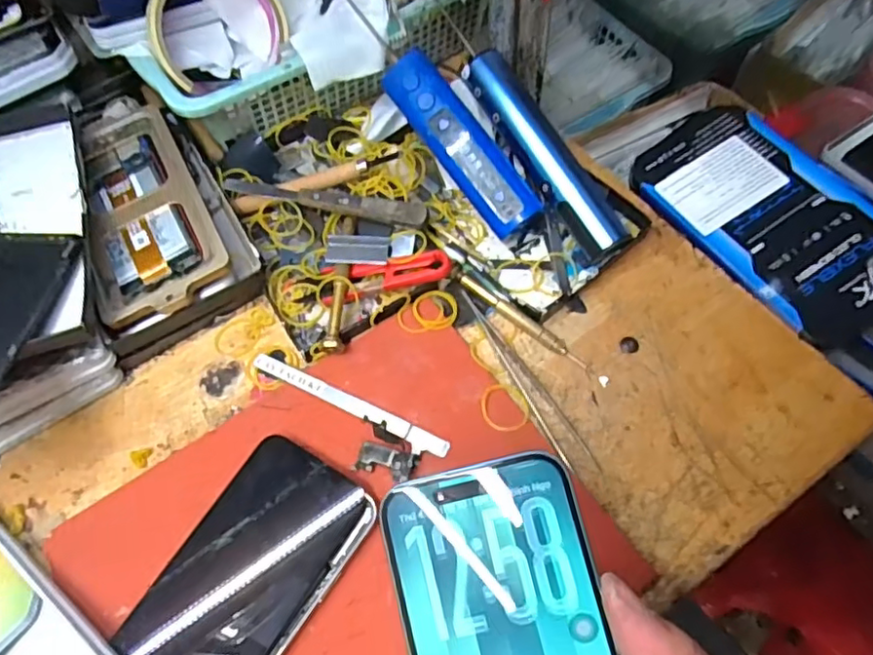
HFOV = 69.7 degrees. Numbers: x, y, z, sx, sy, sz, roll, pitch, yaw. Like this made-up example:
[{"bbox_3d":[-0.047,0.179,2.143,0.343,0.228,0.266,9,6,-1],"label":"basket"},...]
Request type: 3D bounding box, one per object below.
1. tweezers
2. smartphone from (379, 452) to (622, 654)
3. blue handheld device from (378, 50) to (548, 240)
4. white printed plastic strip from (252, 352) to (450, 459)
[{"bbox_3d":[0.051,0.030,0.368,0.015,0.009,0.125,-28,64,-11],"label":"tweezers"},{"bbox_3d":[0.028,0.120,0.216,0.069,0.004,0.142,-15,79,6],"label":"smartphone"},{"bbox_3d":[0.016,-0.118,0.405,0.032,0.029,0.131,-37,89,-16],"label":"blue handheld device"},{"bbox_3d":[-0.051,0.042,0.359,0.128,0.010,0.013,24,66,15],"label":"white printed plastic strip"}]

